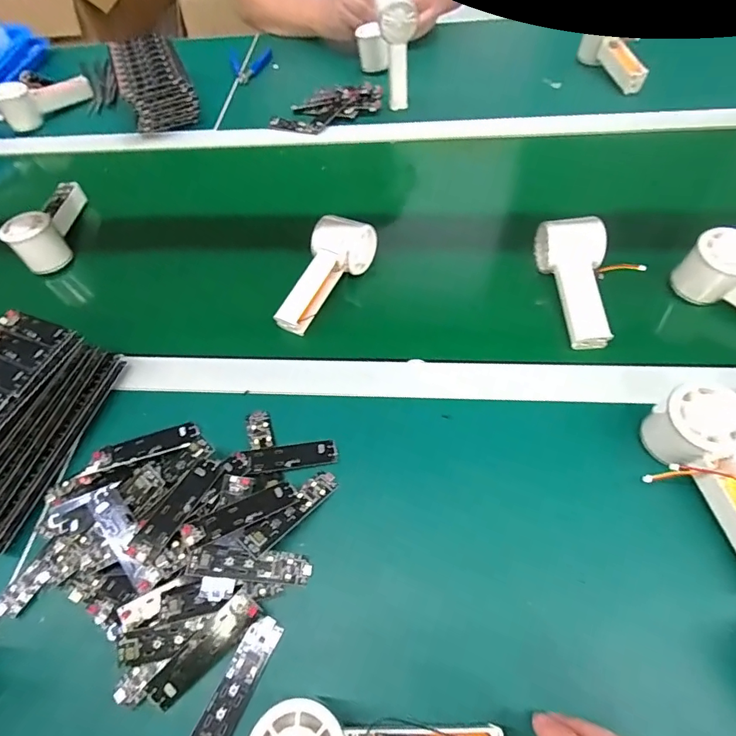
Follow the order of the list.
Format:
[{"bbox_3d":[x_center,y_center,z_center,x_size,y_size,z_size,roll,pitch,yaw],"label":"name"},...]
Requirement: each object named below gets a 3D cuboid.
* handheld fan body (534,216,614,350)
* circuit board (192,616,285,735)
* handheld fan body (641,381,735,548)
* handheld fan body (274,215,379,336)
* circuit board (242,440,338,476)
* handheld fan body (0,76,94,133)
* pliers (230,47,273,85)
[{"bbox_3d":[0.222,-0.088,0.474,0.058,0.044,0.143,-3,71,3],"label":"handheld fan body"},{"bbox_3d":[-0.092,0.224,0.315,0.024,0.004,0.089,28,60,2],"label":"circuit board"},{"bbox_3d":[0.272,0.087,0.345,0.052,0.058,0.149,-15,70,-4],"label":"handheld fan body"},{"bbox_3d":[-0.053,-0.106,0.513,0.060,0.054,0.152,27,77,20],"label":"handheld fan body"},{"bbox_3d":[-0.069,0.079,0.404,0.078,0.006,0.026,-8,47,-12],"label":"circuit board"},{"bbox_3d":[-0.581,-0.482,0.796,0.072,0.069,0.160,38,68,25],"label":"handheld fan body"},{"bbox_3d":[-0.219,-0.572,0.849,0.080,0.013,0.119,-10,57,-2],"label":"pliers"}]

